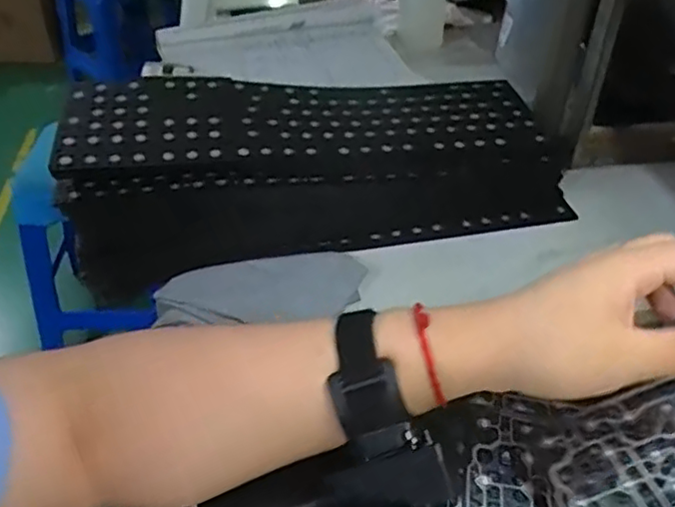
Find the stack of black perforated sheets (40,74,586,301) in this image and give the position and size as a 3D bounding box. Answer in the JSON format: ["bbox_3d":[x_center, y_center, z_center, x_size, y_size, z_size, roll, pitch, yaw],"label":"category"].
[{"bbox_3d":[-0.021,-0.089,0.587,0.425,0.083,0.193,-9,42,-13],"label":"stack of black perforated sheets"}]

